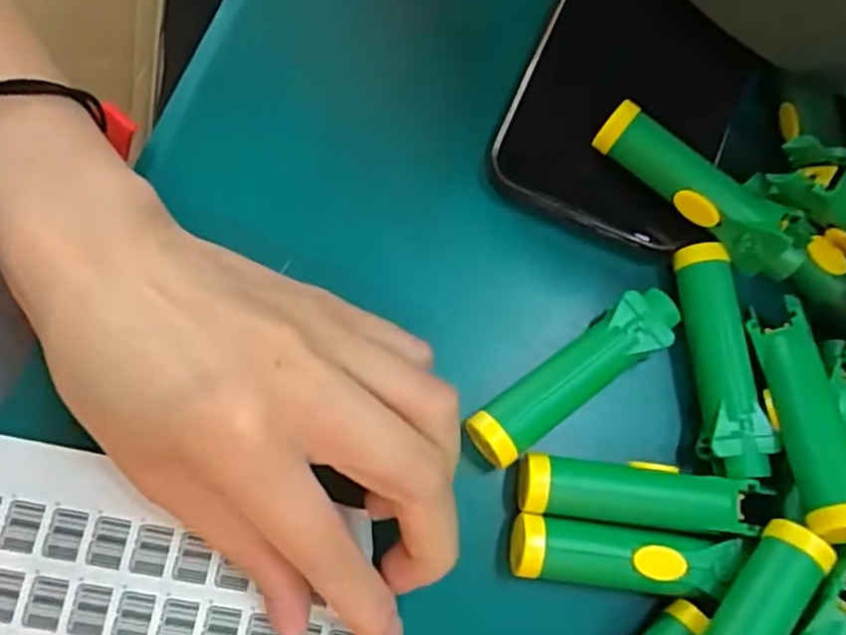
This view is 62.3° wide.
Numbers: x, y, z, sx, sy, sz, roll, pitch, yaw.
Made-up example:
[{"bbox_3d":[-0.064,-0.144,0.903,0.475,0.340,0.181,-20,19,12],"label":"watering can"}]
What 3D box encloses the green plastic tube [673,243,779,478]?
[{"bbox_3d":[0.101,0.014,0.240,0.019,0.014,0.079,-3,75,-8],"label":"green plastic tube"}]

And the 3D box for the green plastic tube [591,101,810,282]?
[{"bbox_3d":[0.097,-0.044,0.245,0.079,0.020,0.022,39,74,5],"label":"green plastic tube"}]

